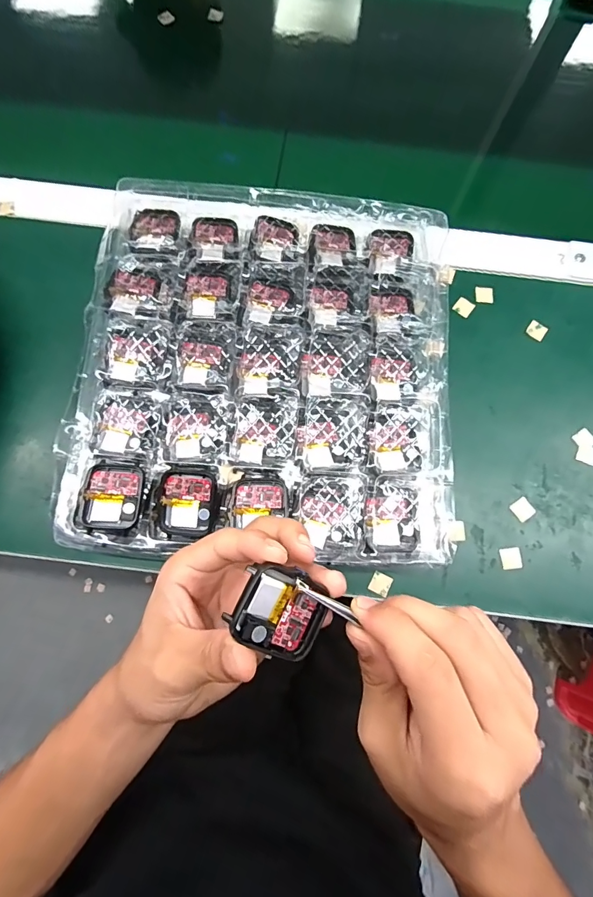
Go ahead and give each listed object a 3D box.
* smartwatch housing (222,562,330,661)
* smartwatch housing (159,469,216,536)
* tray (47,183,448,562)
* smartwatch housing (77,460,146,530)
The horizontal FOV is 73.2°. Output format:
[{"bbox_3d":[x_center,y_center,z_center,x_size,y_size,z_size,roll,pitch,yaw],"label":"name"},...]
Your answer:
[{"bbox_3d":[-0.007,0.077,0.187,0.044,0.011,0.037,34,76,-22],"label":"smartwatch housing"},{"bbox_3d":[-0.073,0.036,0.269,0.036,0.013,0.041,7,77,1],"label":"smartwatch housing"},{"bbox_3d":[-0.023,-0.066,0.297,0.263,0.021,0.278,3,77,0],"label":"tray"},{"bbox_3d":[-0.122,0.031,0.266,0.038,0.008,0.043,4,77,0],"label":"smartwatch housing"}]

